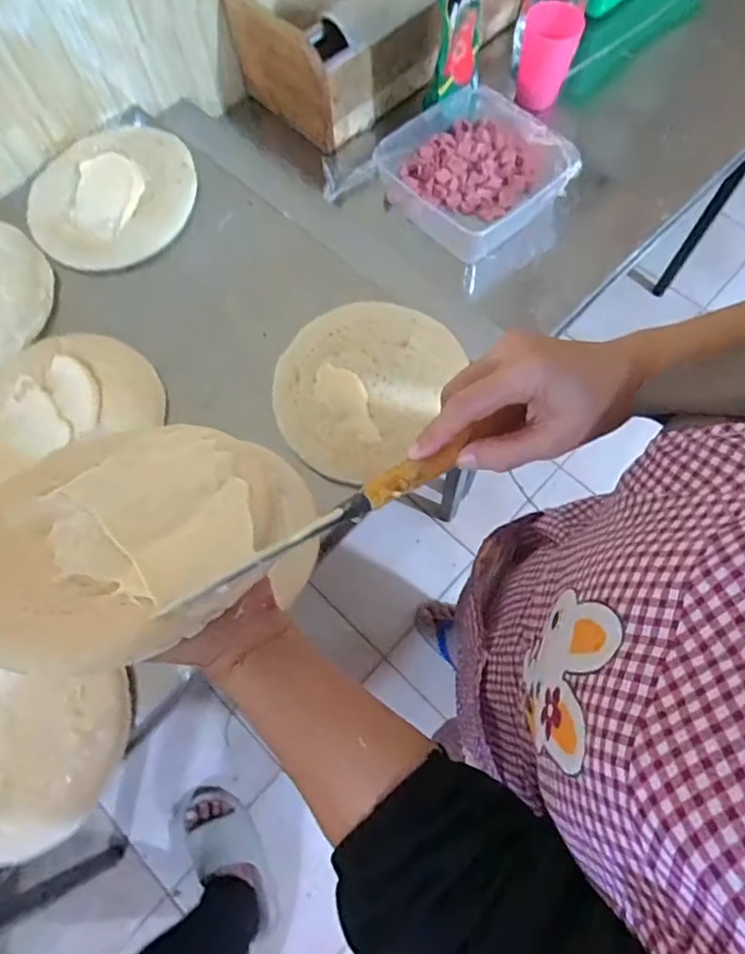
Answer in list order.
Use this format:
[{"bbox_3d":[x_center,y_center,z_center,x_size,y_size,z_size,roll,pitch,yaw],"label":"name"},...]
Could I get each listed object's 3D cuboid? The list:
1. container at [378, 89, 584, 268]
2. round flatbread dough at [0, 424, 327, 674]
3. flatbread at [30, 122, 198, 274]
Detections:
[{"bbox_3d":[0.126,-0.400,0.784,0.204,0.079,0.208,-33,71,-11],"label":"container"},{"bbox_3d":[-0.148,0.030,0.375,0.211,0.020,0.186,-13,43,-7],"label":"round flatbread dough"},{"bbox_3d":[-0.315,-0.343,0.715,0.196,0.019,0.196,-9,68,-2],"label":"flatbread"}]

